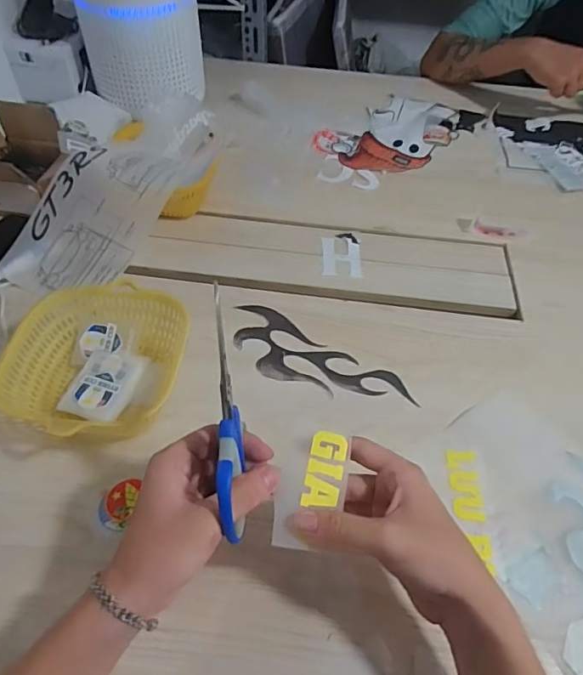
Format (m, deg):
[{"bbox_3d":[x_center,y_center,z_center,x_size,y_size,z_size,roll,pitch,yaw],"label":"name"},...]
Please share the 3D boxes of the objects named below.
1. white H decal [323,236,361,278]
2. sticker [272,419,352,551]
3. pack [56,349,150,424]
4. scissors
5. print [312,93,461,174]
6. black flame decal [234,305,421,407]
[{"bbox_3d":[0.070,-0.111,0.683,0.052,0.006,0.073,2,50,0],"label":"white H decal"},{"bbox_3d":[0.014,0.112,0.376,0.050,0.004,0.092,18,62,-3],"label":"sticker"},{"bbox_3d":[-0.194,0.048,0.511,0.062,0.015,0.078,11,50,7],"label":"pack"},{"bbox_3d":[-0.044,0.055,0.351,0.015,0.046,0.179,-4,89,-5],"label":"scissors"},{"bbox_3d":[0.185,-0.374,0.901,0.188,0.005,0.280,30,55,22],"label":"print"},{"bbox_3d":[0.023,0.030,0.557,0.220,0.004,0.081,29,55,21],"label":"black flame decal"}]

